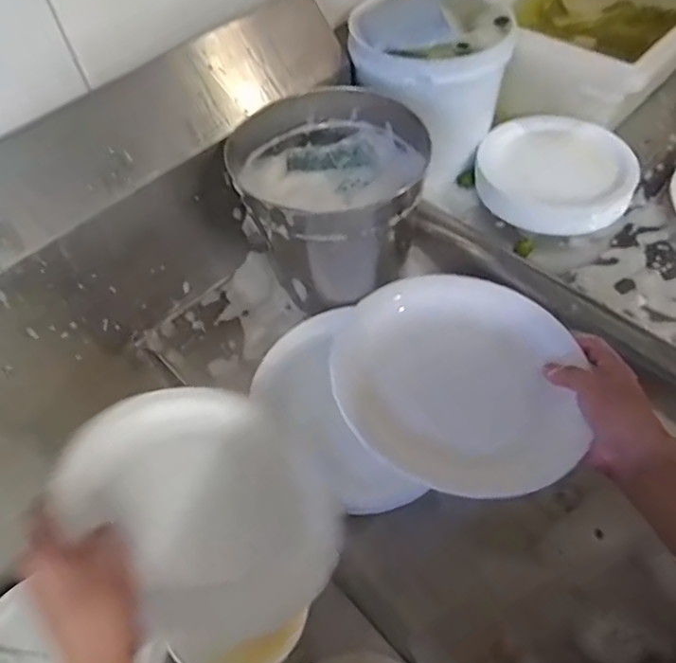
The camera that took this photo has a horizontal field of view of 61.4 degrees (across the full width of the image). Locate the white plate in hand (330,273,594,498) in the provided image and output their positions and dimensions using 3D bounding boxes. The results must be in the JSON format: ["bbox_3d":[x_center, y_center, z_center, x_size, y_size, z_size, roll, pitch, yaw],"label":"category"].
[{"bbox_3d":[0.107,0.037,0.507,0.213,0.034,0.204,-2,56,2],"label":"white plate in hand"}]

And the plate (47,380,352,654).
[{"bbox_3d":[-0.109,0.149,0.488,0.181,0.029,0.226,-36,89,-37],"label":"plate"}]

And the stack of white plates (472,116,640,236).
[{"bbox_3d":[0.268,-0.201,0.711,0.184,0.055,0.158,21,60,17],"label":"stack of white plates"}]

